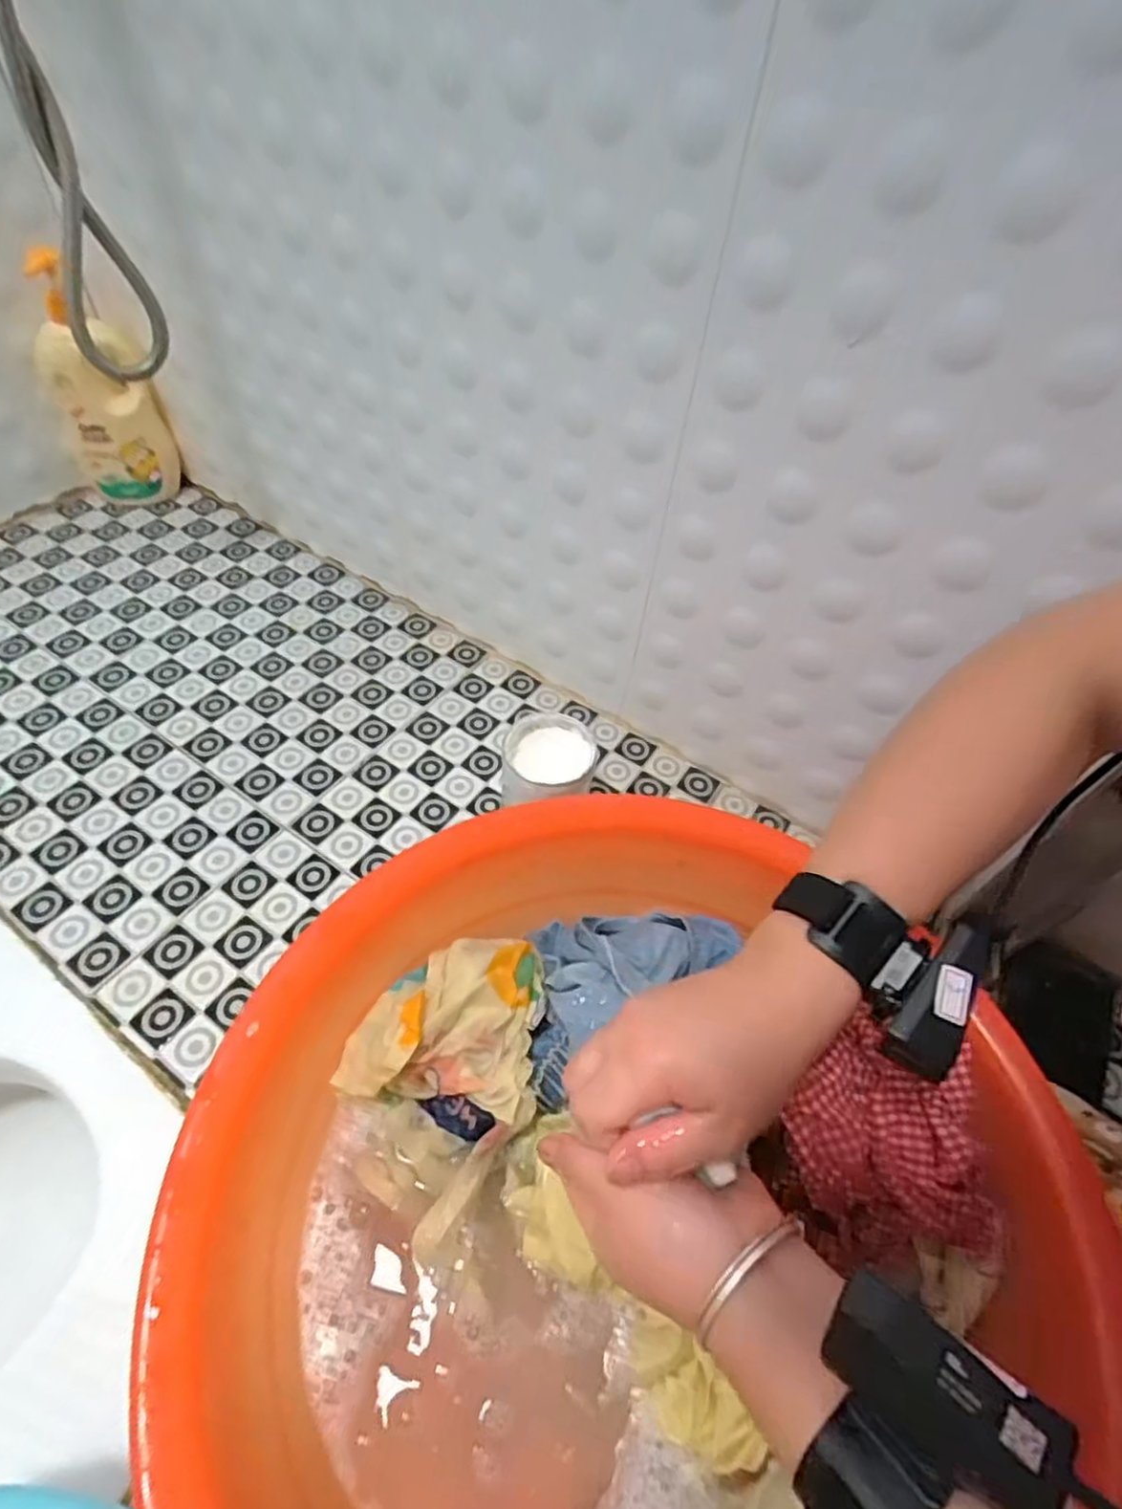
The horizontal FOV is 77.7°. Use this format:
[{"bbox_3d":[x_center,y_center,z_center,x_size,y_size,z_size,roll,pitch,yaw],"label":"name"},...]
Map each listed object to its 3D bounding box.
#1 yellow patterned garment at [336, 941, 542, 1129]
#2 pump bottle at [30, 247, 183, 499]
[{"bbox_3d":[-0.075,0.170,0.457,0.116,0.054,0.109,10,51,2],"label":"yellow patterned garment"},{"bbox_3d":[-0.512,-0.392,0.778,0.112,0.246,0.047,-4,54,-9],"label":"pump bottle"}]

